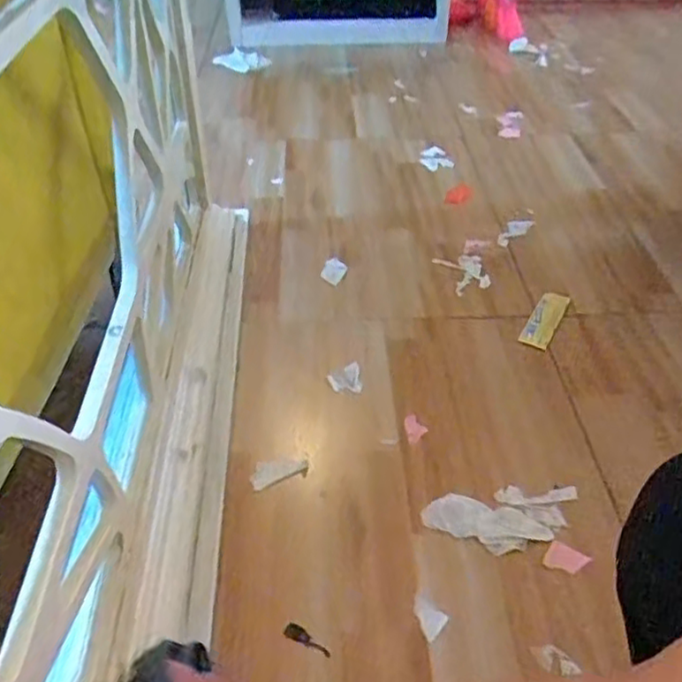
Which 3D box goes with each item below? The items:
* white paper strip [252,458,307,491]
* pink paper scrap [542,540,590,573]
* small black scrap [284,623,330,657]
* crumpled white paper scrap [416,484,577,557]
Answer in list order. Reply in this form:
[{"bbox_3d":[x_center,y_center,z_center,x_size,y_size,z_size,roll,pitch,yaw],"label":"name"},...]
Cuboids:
[{"bbox_3d":[-0.071,0.144,0.760,0.062,0.004,0.031,-19,43,-2],"label":"white paper strip"},{"bbox_3d":[0.226,0.218,0.681,0.038,0.004,0.033,24,46,25],"label":"pink paper scrap"},{"bbox_3d":[-0.029,0.269,0.613,0.047,0.004,0.015,19,44,20],"label":"small black scrap"},{"bbox_3d":[0.177,0.188,0.720,0.173,0.012,0.074,-6,41,-7],"label":"crumpled white paper scrap"}]

